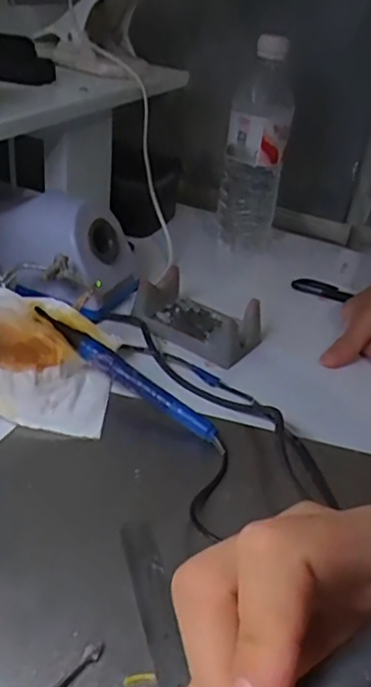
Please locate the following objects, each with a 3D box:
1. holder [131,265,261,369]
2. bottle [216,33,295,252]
[{"bbox_3d":[0.010,-0.027,0.535,0.111,0.033,0.060,27,38,27],"label":"holder"},{"bbox_3d":[0.082,-0.222,0.684,0.066,0.218,0.062,13,34,9],"label":"bottle"}]

